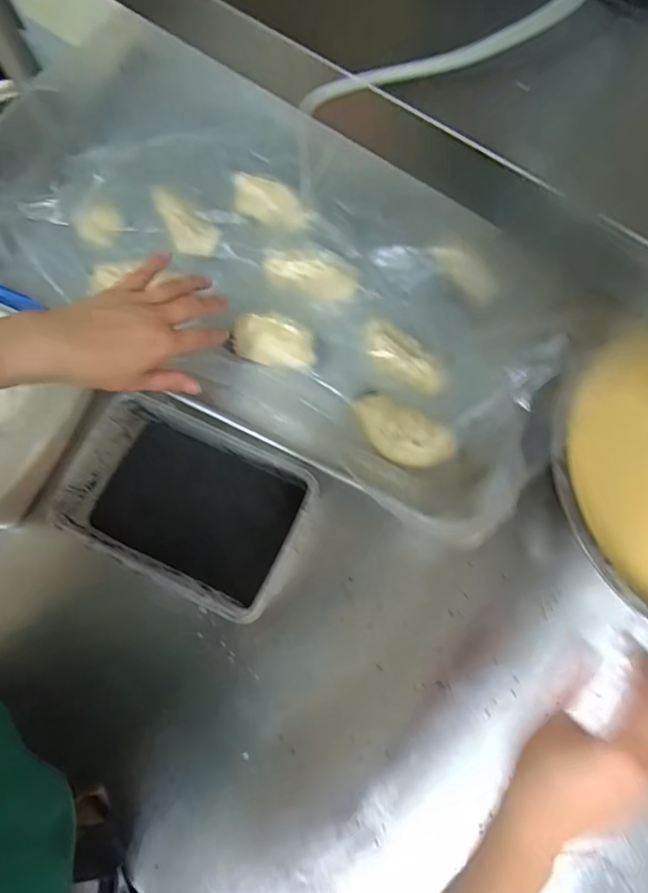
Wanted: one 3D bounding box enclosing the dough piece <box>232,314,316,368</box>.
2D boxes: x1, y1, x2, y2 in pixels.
[{"bbox_3d":[-0.052,-0.108,0.520,0.085,0.027,0.041,11,75,5],"label":"dough piece"}]

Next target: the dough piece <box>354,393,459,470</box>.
[{"bbox_3d":[0.076,-0.014,0.491,0.099,0.018,0.054,34,78,10],"label":"dough piece"}]

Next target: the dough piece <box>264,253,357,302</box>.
[{"bbox_3d":[-0.015,-0.179,0.529,0.100,0.013,0.043,16,75,6],"label":"dough piece"}]

